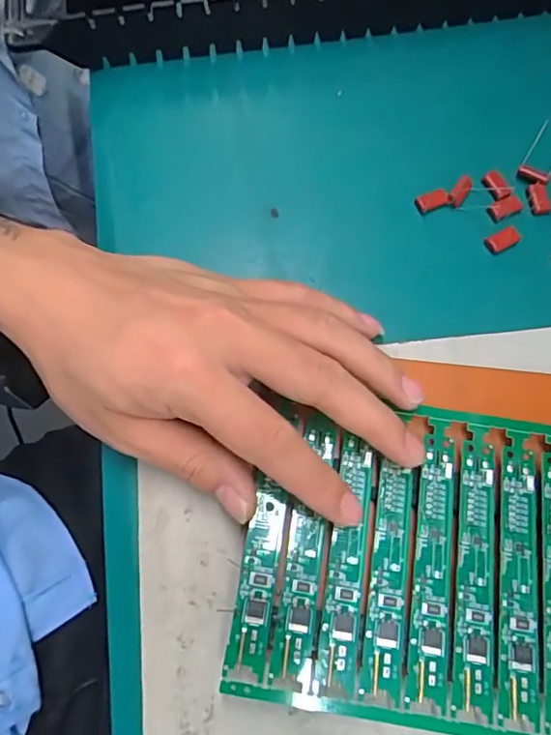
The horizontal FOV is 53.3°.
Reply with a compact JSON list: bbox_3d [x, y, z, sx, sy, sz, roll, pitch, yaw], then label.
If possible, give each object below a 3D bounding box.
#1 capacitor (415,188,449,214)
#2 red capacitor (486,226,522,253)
[{"bbox_3d":[0.082,-0.087,0.287,0.015,0.006,0.008,-21,72,-8],"label":"capacitor"},{"bbox_3d":[0.116,-0.065,0.279,0.018,0.004,0.010,-32,74,-11],"label":"red capacitor"}]

